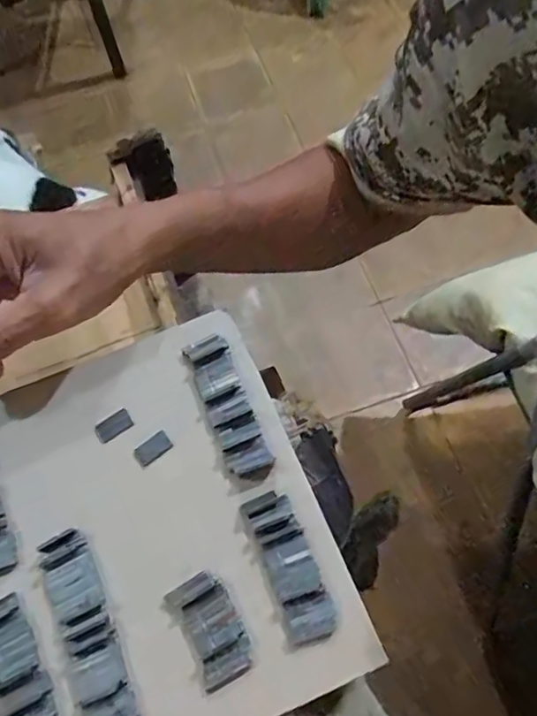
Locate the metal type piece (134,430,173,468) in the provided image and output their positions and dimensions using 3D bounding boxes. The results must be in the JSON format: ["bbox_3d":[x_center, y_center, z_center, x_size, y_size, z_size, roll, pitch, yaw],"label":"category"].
[{"bbox_3d":[-0.064,0.049,0.315,0.020,0.004,0.011,-35,68,-13],"label":"metal type piece"}]

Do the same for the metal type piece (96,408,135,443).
[{"bbox_3d":[-0.087,0.038,0.320,0.020,0.004,0.012,-30,68,-12],"label":"metal type piece"}]

